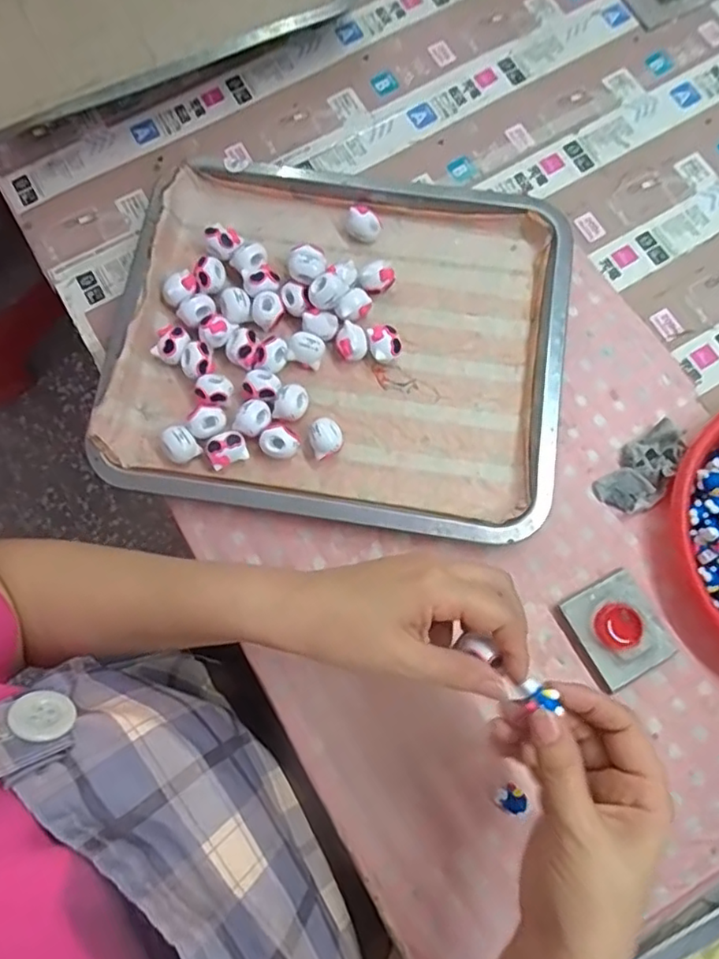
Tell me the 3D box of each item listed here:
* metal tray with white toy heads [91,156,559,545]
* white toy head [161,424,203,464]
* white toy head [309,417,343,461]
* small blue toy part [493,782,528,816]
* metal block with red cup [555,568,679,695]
[{"bbox_3d":[-0.014,-0.103,0.439,0.307,0.027,0.263,9,77,4],"label":"metal tray with white toy heads"},{"bbox_3d":[-0.124,-0.025,0.423,0.020,0.018,0.024,-30,78,-5],"label":"white toy head"},{"bbox_3d":[-0.023,-0.029,0.425,0.022,0.021,0.027,-16,77,-2],"label":"white toy head"},{"bbox_3d":[0.092,0.195,0.372,0.015,0.009,0.016,-40,79,-7],"label":"small blue toy part"},{"bbox_3d":[0.165,0.097,0.392,0.052,0.016,0.062,-27,78,-5],"label":"metal block with red cup"}]

